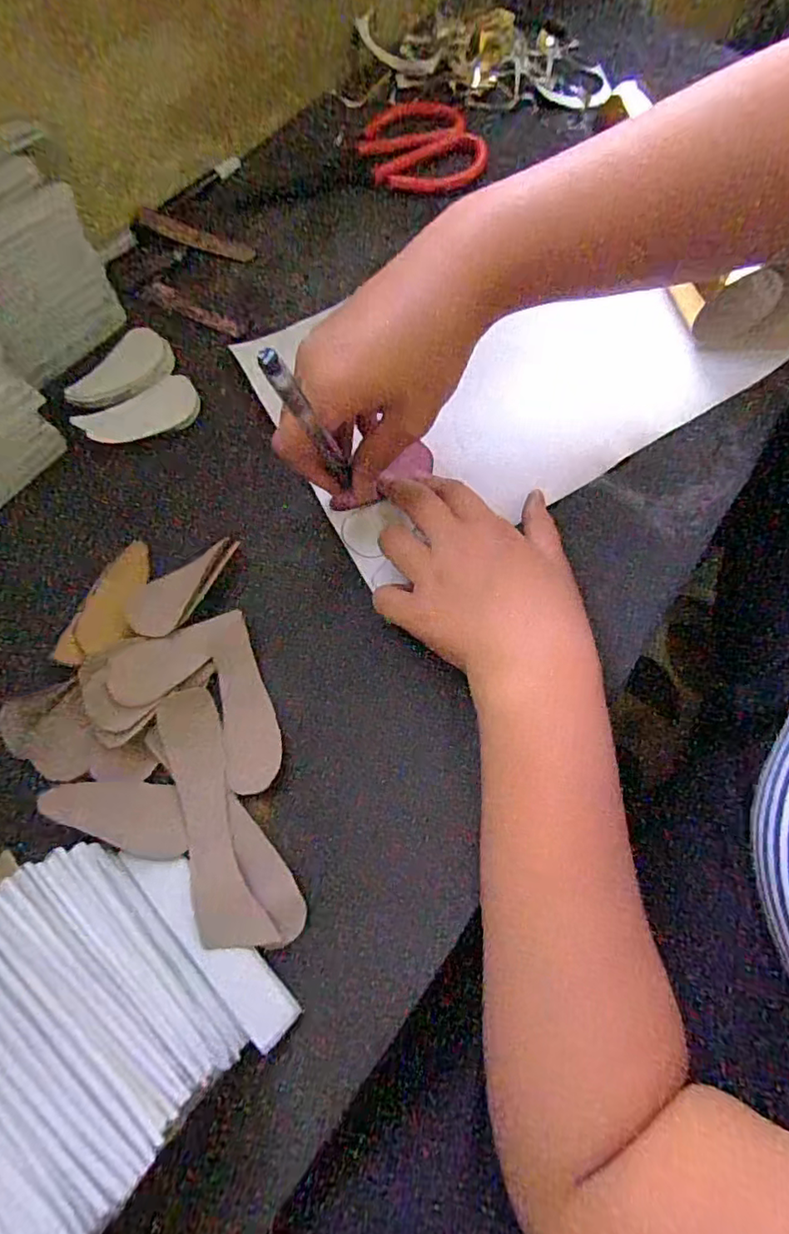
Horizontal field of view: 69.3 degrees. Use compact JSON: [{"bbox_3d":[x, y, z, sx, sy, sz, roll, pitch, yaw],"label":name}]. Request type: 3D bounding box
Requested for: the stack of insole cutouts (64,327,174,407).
[{"bbox_3d":[-0.171,-0.156,0.364,0.036,0.010,0.071,32,71,10],"label":"stack of insole cutouts"}]

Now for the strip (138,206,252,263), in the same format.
[{"bbox_3d":[-0.144,-0.277,0.416,0.082,0.004,0.015,17,82,-8],"label":"strip"}]

